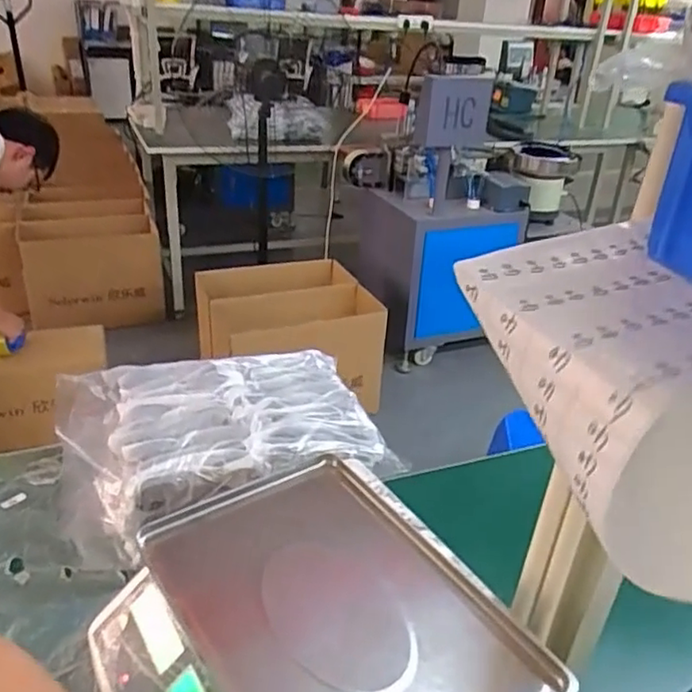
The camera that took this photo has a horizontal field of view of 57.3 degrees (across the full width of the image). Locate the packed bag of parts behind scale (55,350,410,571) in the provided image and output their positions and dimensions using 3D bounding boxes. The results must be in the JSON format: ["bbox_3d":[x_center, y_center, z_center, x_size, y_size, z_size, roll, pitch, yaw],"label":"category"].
[{"bbox_3d":[-0.138,0.112,0.684,0.308,0.119,0.235,-10,32,-23],"label":"packed bag of parts behind scale"}]

